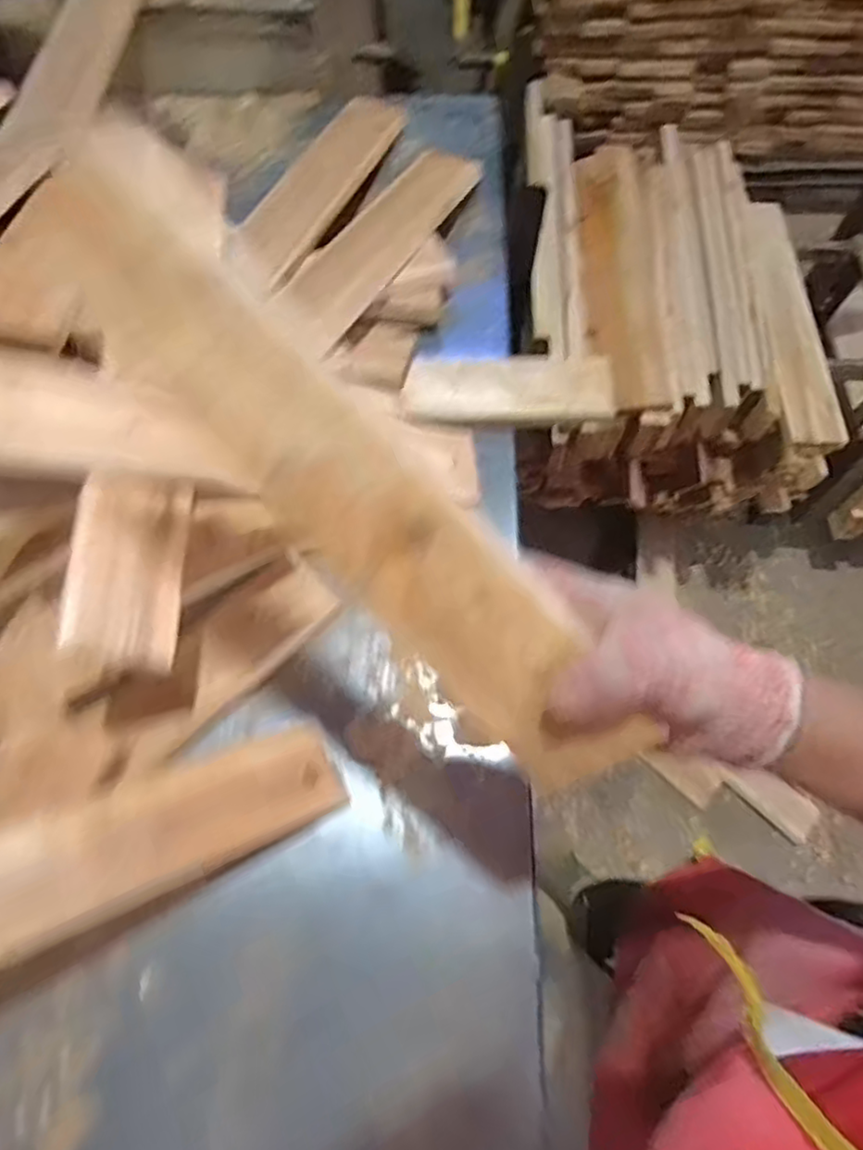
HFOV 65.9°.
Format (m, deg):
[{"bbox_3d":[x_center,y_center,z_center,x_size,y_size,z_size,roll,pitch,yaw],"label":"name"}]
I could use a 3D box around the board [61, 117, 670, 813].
[{"bbox_3d":[-0.036,-0.039,0.332,0.079,0.025,0.372,-37,100,24],"label":"board"}]

